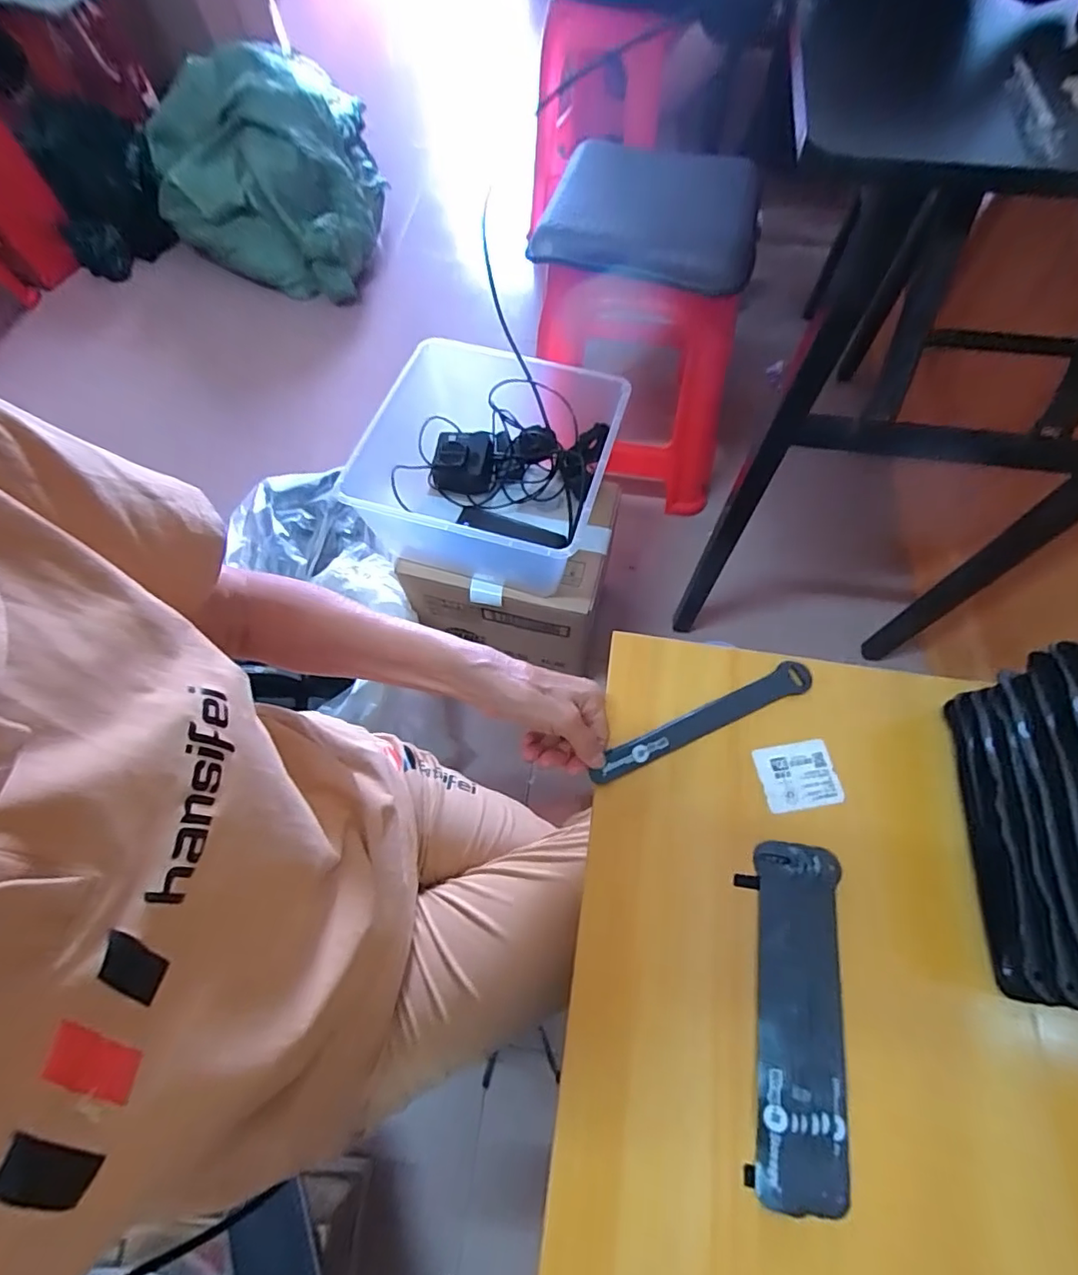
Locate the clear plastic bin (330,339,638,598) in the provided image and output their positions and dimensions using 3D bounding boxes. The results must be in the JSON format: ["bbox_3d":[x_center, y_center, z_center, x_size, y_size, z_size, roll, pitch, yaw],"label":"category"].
[{"bbox_3d":[-0.069,-0.230,0.760,0.307,0.147,0.277,15,66,9],"label":"clear plastic bin"}]

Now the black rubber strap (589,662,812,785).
[{"bbox_3d":[0.130,0.068,0.435,0.193,0.014,0.022,-23,66,-11],"label":"black rubber strap"}]

